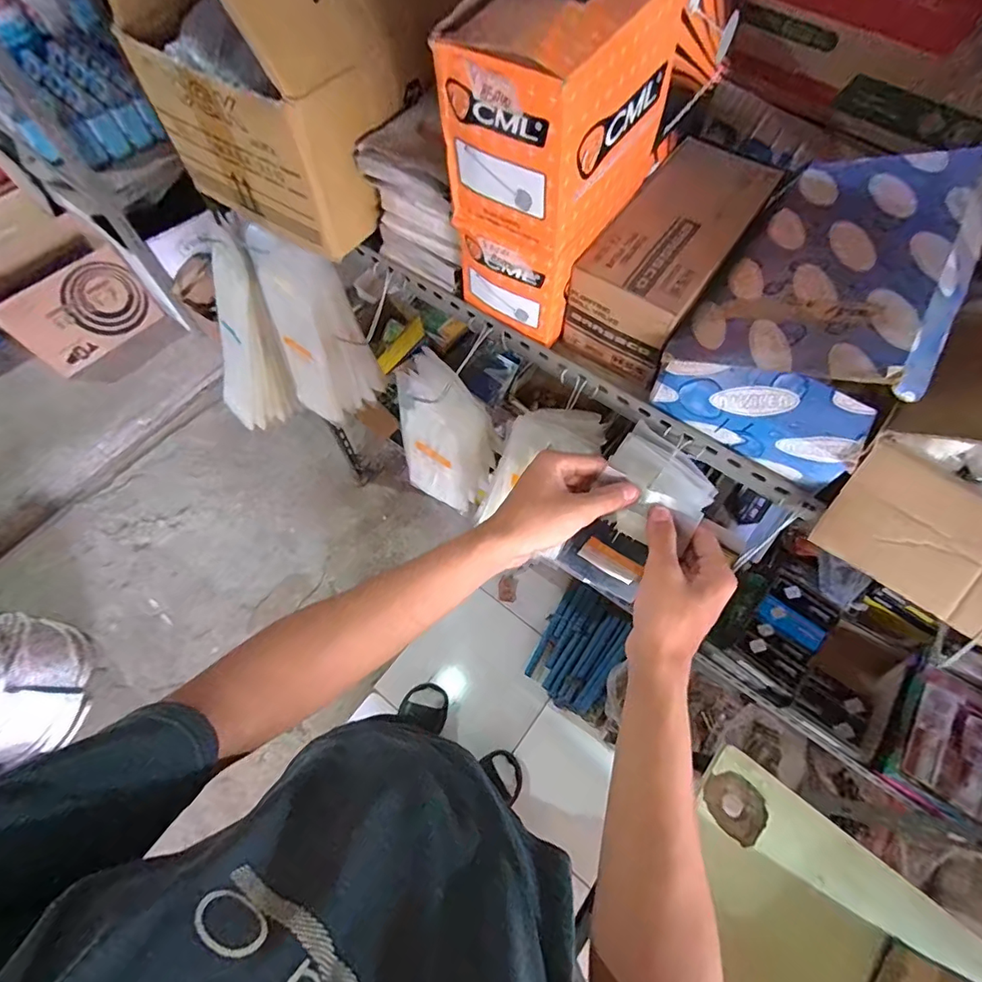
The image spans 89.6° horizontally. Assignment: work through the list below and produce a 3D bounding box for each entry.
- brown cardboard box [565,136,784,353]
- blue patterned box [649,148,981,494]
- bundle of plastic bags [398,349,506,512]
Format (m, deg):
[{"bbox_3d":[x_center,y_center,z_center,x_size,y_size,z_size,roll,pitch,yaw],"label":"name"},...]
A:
[{"bbox_3d":[0.182,-0.252,0.496,0.109,0.054,0.226,33,69,14],"label":"brown cardboard box"},{"bbox_3d":[0.296,-0.177,0.453,0.168,0.140,0.275,30,69,13],"label":"blue patterned box"},{"bbox_3d":[-0.056,-0.069,0.653,0.119,0.224,0.048,16,47,10],"label":"bundle of plastic bags"}]

